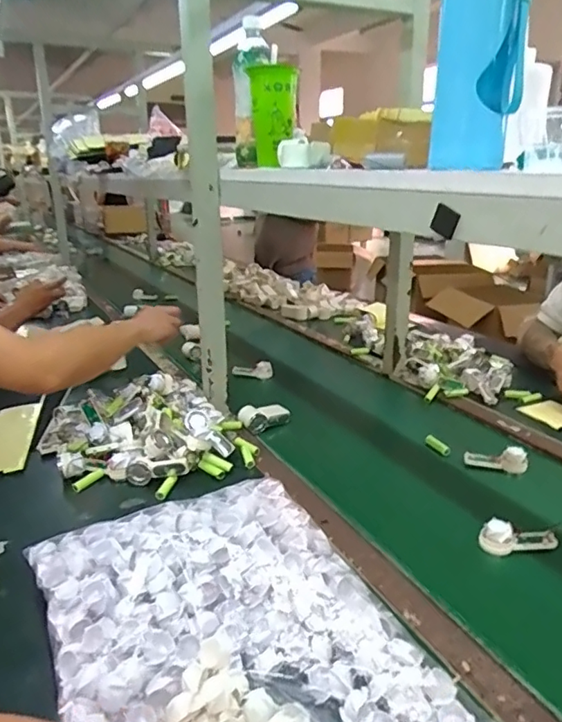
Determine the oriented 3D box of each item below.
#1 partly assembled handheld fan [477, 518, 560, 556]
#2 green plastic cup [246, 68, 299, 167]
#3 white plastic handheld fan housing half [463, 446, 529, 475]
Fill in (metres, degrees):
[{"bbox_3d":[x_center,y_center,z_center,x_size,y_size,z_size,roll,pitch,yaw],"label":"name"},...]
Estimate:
[{"bbox_3d":[0.301,0.222,0.691,0.093,0.035,0.029,-3,20,-7],"label":"partly assembled handheld fan"},{"bbox_3d":[-0.012,-0.361,0.816,0.069,0.127,0.073,-1,20,0],"label":"green plastic cup"},{"bbox_3d":[0.346,0.161,0.881,0.094,0.040,0.026,-5,16,28],"label":"white plastic handheld fan housing half"}]

